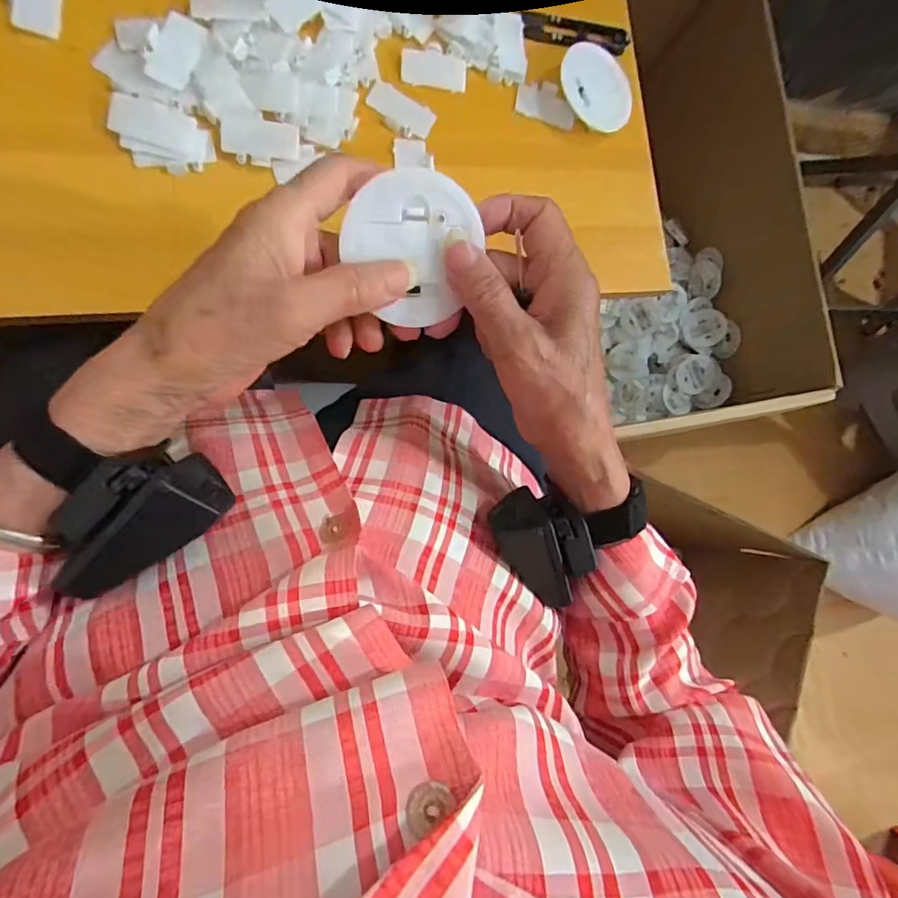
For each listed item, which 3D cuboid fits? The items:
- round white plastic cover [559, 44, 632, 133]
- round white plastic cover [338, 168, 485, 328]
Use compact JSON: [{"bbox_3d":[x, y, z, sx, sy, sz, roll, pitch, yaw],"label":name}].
[{"bbox_3d":[0.113,-0.275,0.382,0.065,0.005,0.053,44,82,-22],"label":"round white plastic cover"},{"bbox_3d":[-0.013,-0.093,0.232,0.061,0.007,0.064,-5,110,-15],"label":"round white plastic cover"}]

